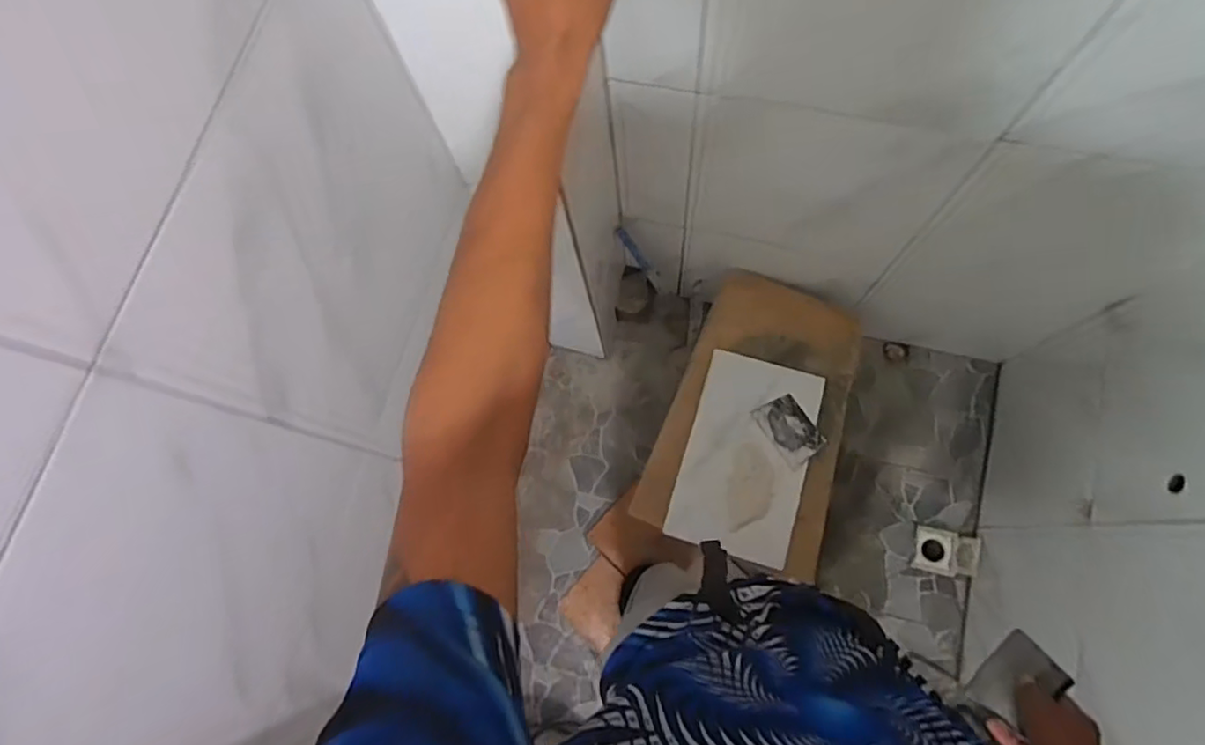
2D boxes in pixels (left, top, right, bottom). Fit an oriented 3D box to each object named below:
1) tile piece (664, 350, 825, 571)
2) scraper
[{"bbox_3d":[0.283,0.160,1.207,0.229,0.013,0.377,16,75,6],"label":"tile piece"},{"bbox_3d":[0.460,0.343,0.694,0.016,0.093,0.095,41,92,1],"label":"scraper"}]

